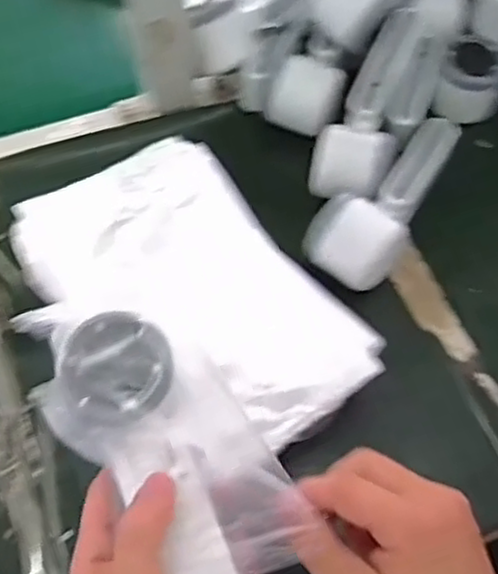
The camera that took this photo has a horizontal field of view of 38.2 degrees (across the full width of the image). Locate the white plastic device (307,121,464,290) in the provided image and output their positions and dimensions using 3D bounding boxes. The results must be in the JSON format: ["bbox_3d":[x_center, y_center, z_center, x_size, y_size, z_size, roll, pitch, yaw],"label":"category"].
[{"bbox_3d":[0.109,-0.072,0.559,0.065,0.040,0.169,30,64,16],"label":"white plastic device"}]

